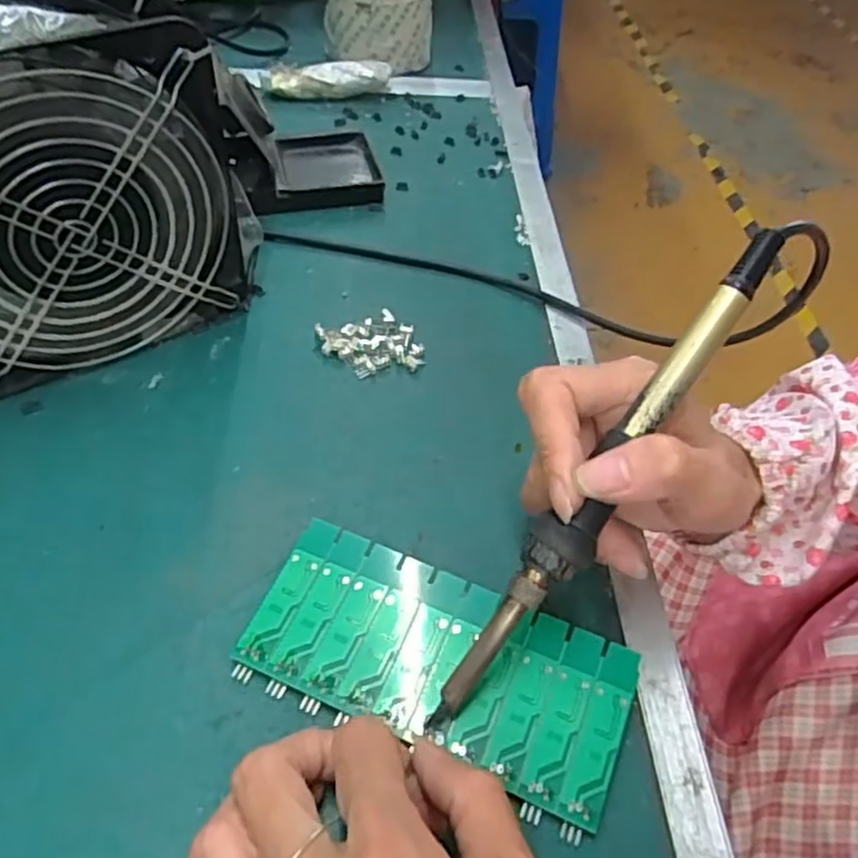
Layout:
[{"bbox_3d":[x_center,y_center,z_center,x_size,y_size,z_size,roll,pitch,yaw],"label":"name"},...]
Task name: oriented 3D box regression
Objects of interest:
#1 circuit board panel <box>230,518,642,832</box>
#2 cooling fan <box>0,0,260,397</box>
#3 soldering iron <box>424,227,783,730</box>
[{"bbox_3d":[0.004,0.084,0.267,0.138,0.008,0.061,21,51,13],"label":"circuit board panel"},{"bbox_3d":[-0.163,-0.101,0.321,0.154,0.153,0.049,-26,56,-24],"label":"cooling fan"},{"bbox_3d":[0.061,0.018,0.248,0.019,0.017,0.202,34,88,22],"label":"soldering iron"}]

